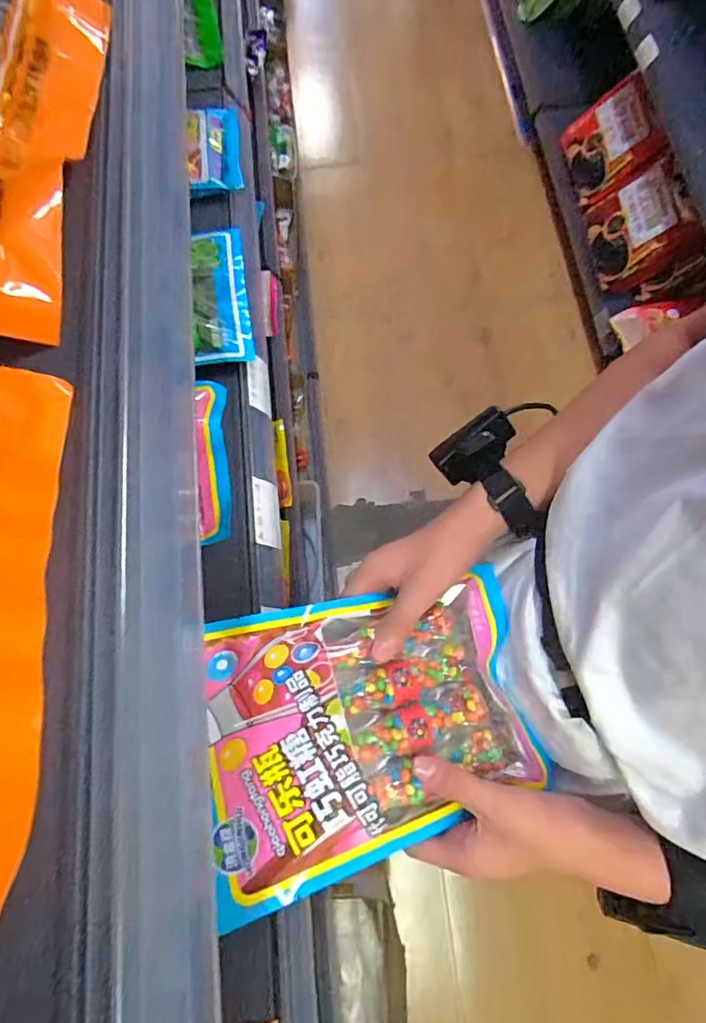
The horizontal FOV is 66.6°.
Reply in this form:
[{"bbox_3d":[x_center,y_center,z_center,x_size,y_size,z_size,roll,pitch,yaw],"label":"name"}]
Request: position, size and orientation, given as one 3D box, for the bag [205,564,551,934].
[{"bbox_3d":[0.017,0.152,0.393,0.230,0.050,0.179,-10,71,-3],"label":"bag"}]

